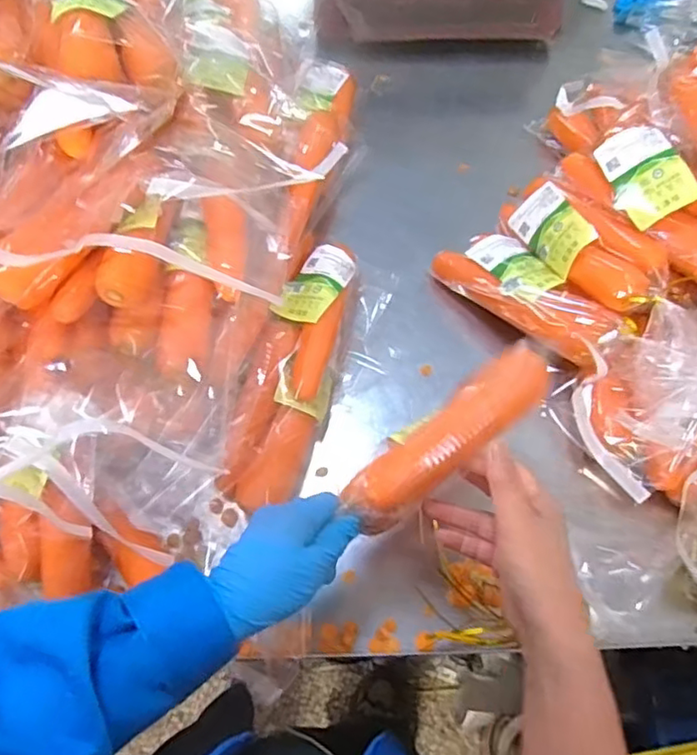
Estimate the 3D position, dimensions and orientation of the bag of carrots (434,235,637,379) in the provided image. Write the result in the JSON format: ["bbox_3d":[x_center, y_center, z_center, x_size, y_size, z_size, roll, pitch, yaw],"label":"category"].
[{"bbox_3d":[0.179,-0.080,0.620,0.083,0.046,0.197,-36,55,-16],"label":"bag of carrots"}]

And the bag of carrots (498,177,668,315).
[{"bbox_3d":[0.228,-0.134,0.608,0.062,0.054,0.182,-34,58,-15],"label":"bag of carrots"}]

